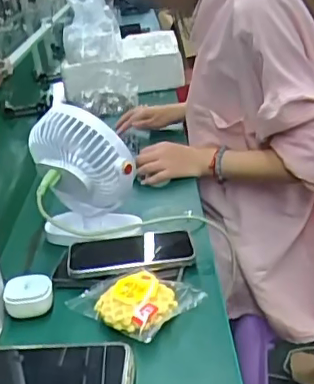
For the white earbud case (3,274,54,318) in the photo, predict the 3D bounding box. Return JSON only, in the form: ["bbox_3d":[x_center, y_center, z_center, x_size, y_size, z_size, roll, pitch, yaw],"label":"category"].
[{"bbox_3d":[-0.147,0.121,0.646,0.053,0.042,0.029,-11,24,-10],"label":"white earbud case"}]

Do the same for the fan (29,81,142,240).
[{"bbox_3d":[-0.094,-0.019,0.750,0.130,0.193,0.093,-11,24,-9],"label":"fan"}]

